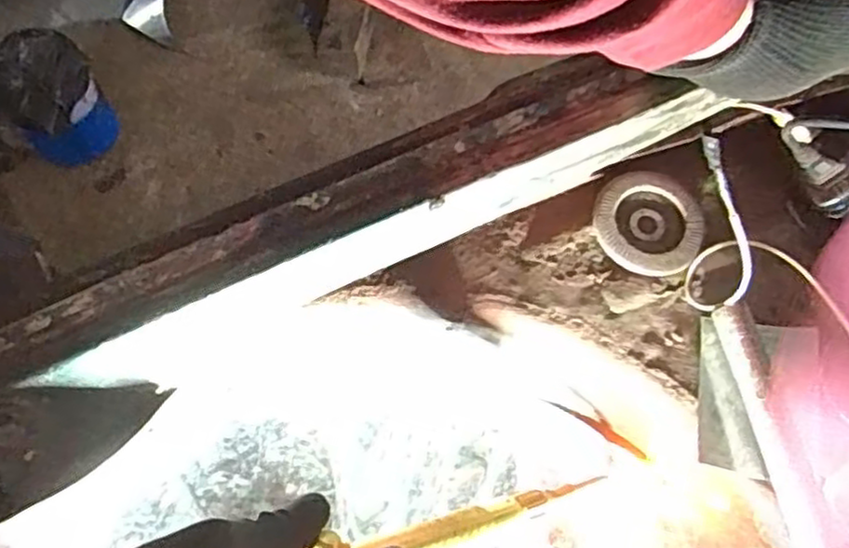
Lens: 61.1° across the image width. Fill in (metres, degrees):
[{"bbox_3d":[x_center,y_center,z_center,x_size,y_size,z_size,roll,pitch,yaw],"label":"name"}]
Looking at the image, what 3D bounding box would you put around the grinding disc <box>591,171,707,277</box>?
[{"bbox_3d":[0.175,-0.040,0.566,0.083,0.019,0.081,0,63,-1],"label":"grinding disc"}]

